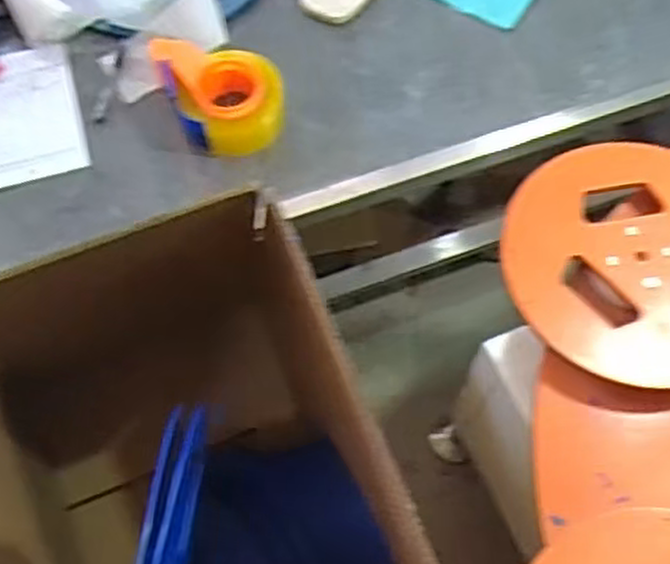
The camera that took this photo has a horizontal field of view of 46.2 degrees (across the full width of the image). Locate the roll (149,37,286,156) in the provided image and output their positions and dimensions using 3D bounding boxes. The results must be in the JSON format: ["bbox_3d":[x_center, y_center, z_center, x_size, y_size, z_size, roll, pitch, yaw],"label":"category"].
[{"bbox_3d":[-0.134,-0.234,0.954,0.136,0.061,0.154,-21,67,-8],"label":"roll"}]

